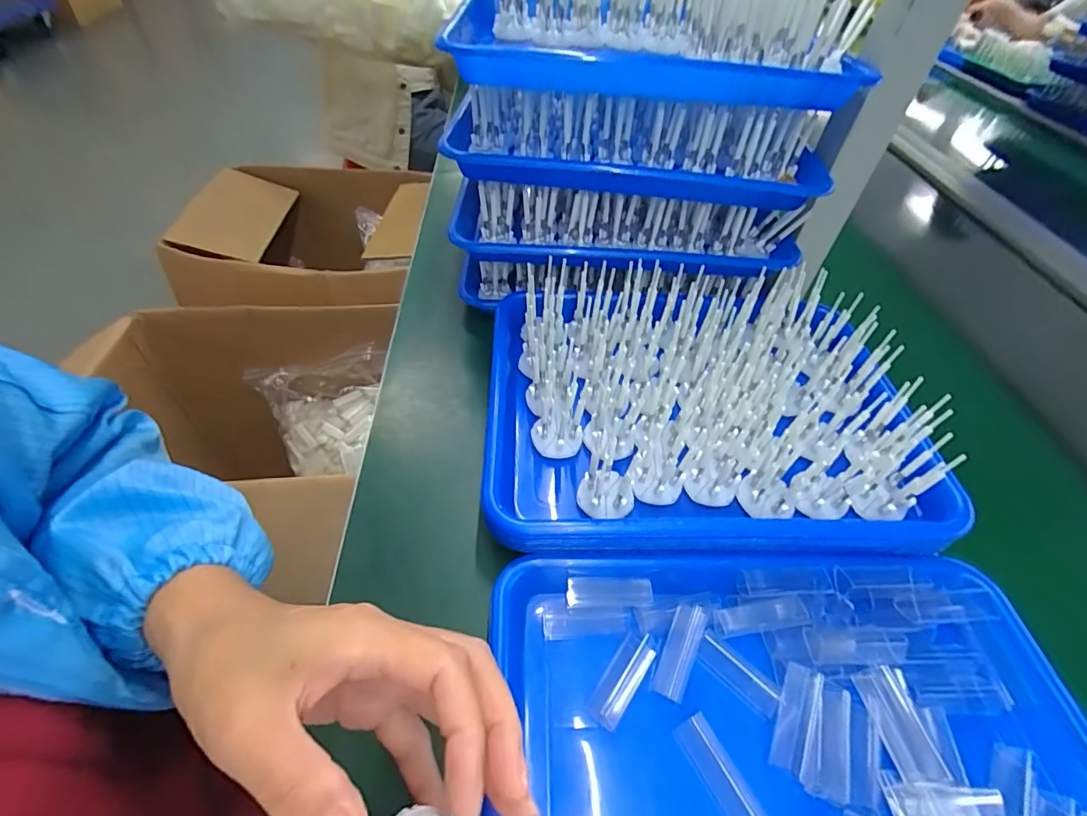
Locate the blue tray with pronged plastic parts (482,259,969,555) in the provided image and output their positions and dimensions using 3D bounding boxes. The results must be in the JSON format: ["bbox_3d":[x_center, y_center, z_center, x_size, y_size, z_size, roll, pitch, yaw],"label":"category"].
[{"bbox_3d":[0.125,-0.015,0.391,0.336,0.067,0.254,1,49,-3],"label":"blue tray with pronged plastic parts"}]

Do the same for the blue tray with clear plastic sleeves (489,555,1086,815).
[{"bbox_3d":[0.139,0.202,0.251,0.319,0.036,0.242,1,50,-4],"label":"blue tray with clear plastic sleeves"}]

